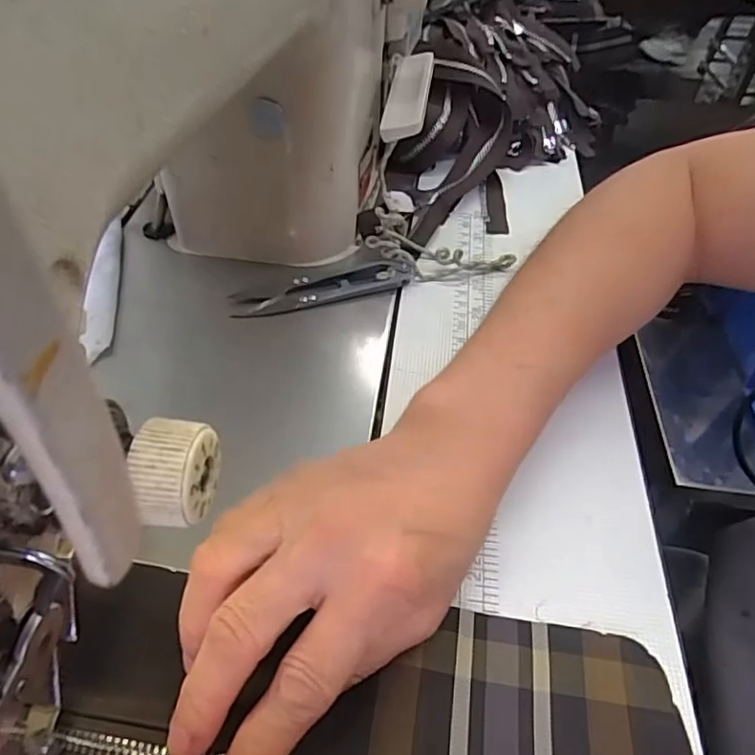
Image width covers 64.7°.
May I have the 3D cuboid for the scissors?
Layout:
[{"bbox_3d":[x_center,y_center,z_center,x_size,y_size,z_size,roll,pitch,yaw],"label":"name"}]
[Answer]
[{"bbox_3d":[-0.029,-0.051,0.335,0.102,0.008,0.021,-12,49,-14],"label":"scissors"}]

